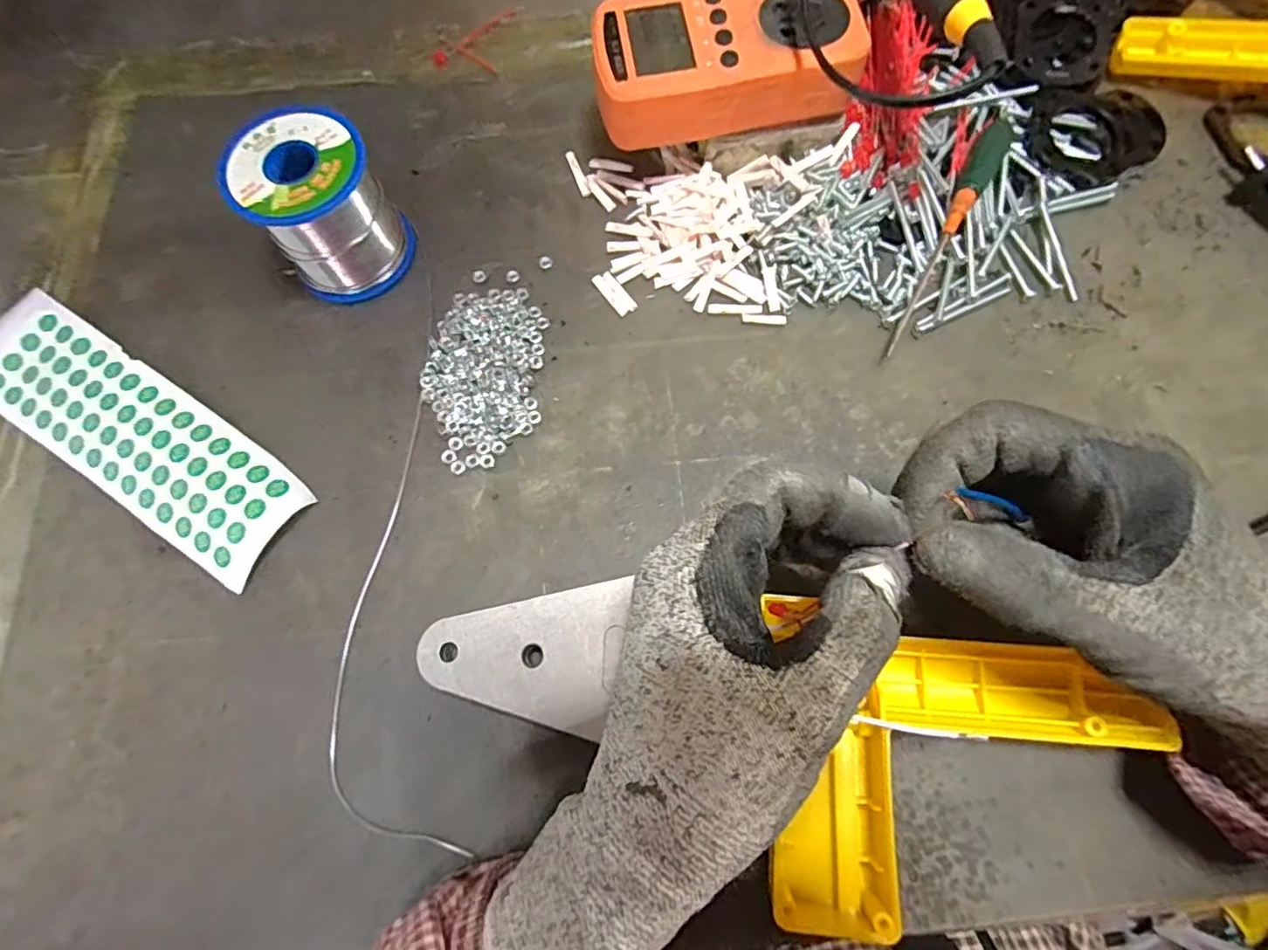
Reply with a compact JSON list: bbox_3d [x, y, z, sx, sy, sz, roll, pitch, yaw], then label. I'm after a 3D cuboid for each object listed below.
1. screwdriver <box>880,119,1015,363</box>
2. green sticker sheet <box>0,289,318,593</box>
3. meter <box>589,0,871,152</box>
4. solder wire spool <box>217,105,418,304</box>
[{"bbox_3d":[0.165,-0.132,0.306,0.015,0.018,0.161,31,76,11],"label":"screwdriver"},{"bbox_3d":[-0.252,-0.024,0.292,0.204,0.011,0.057,32,76,11],"label":"green sticker sheet"},{"bbox_3d":[0.044,-0.206,0.290,0.126,0.039,0.067,-10,73,-2],"label":"meter"},{"bbox_3d":[-0.157,-0.136,0.297,0.063,0.064,0.058,-1,72,2],"label":"solder wire spool"}]

